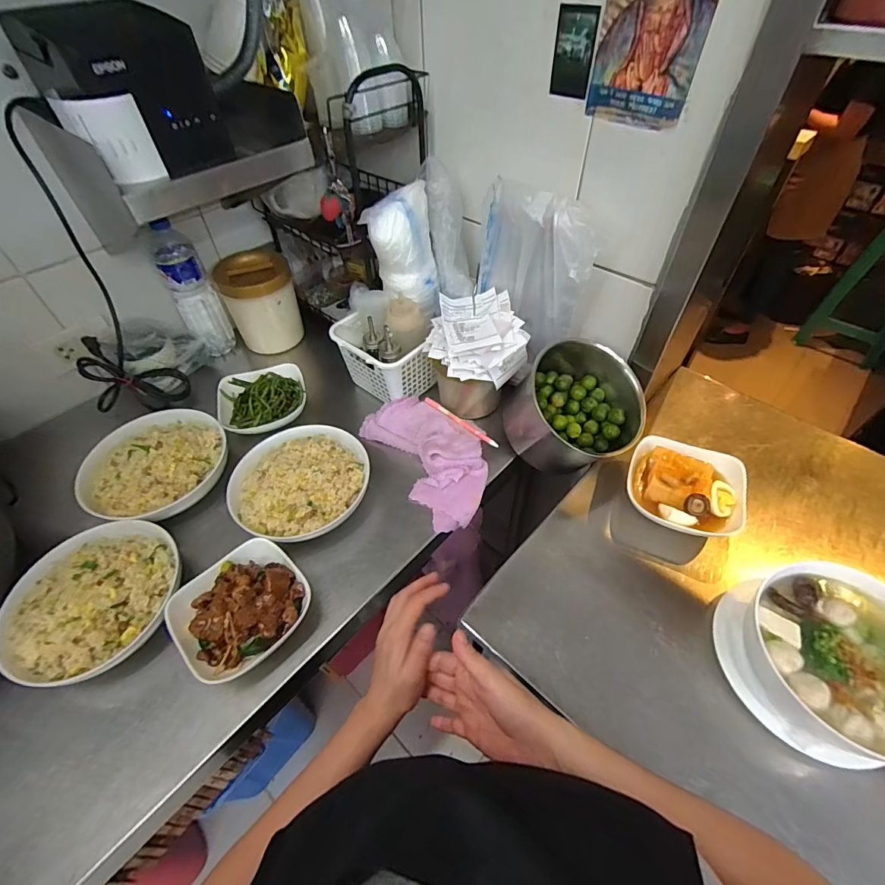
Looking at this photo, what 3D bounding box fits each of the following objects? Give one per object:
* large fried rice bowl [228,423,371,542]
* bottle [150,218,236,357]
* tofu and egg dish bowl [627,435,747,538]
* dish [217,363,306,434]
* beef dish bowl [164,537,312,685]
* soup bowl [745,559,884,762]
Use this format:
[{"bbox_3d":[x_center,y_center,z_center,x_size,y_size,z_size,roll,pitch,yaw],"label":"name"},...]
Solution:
[{"bbox_3d":[-0.211,0.058,0.660,0.192,0.058,0.193,-1,49,1],"label":"large fried rice bowl"},{"bbox_3d":[-0.466,-0.283,0.818,0.069,0.265,0.081,-25,53,-19],"label":"bottle"},{"bbox_3d":[0.345,0.064,0.628,0.149,0.064,0.133,18,52,16],"label":"tofu and egg dish bowl"},{"bbox_3d":[-0.324,-0.085,0.793,0.148,0.036,0.154,-1,49,1],"label":"dish"},{"bbox_3d":[-0.246,0.202,0.542,0.147,0.057,0.137,-36,57,-26],"label":"beef dish bowl"},{"bbox_3d":[0.421,0.231,0.470,0.171,0.081,0.179,-1,49,1],"label":"soup bowl"}]

